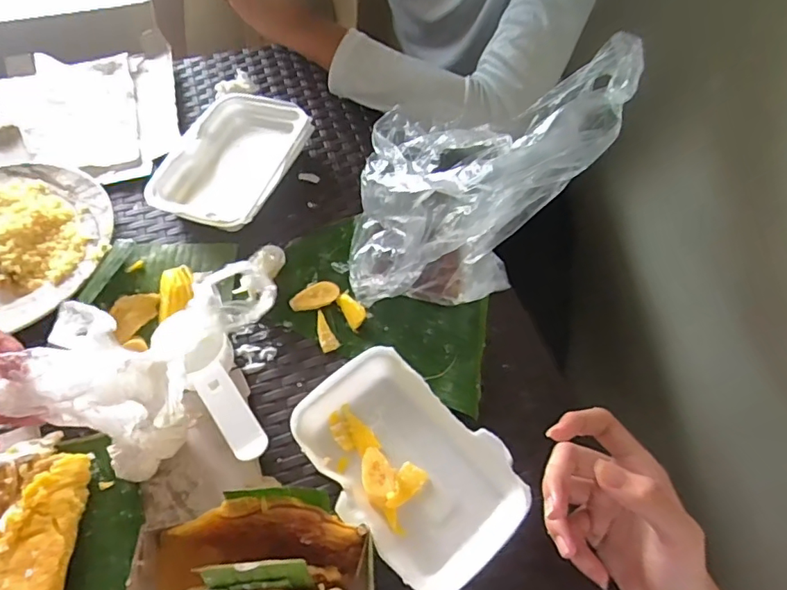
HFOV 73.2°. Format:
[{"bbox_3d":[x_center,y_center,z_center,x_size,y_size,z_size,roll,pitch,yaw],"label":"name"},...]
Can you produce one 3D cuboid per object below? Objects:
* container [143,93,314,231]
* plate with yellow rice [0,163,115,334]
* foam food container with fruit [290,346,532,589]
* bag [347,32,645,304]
[{"bbox_3d":[-0.173,-0.143,0.580,0.129,0.041,0.185,15,58,6],"label":"container"},{"bbox_3d":[-0.393,-0.058,0.528,0.222,0.023,0.194,4,57,0],"label":"plate with yellow rice"},{"bbox_3d":[0.008,0.132,0.414,0.176,0.032,0.113,40,64,21],"label":"foam food container with fruit"},{"bbox_3d":[0.068,-0.093,0.452,0.197,0.212,0.128,3,57,-1],"label":"bag"}]

